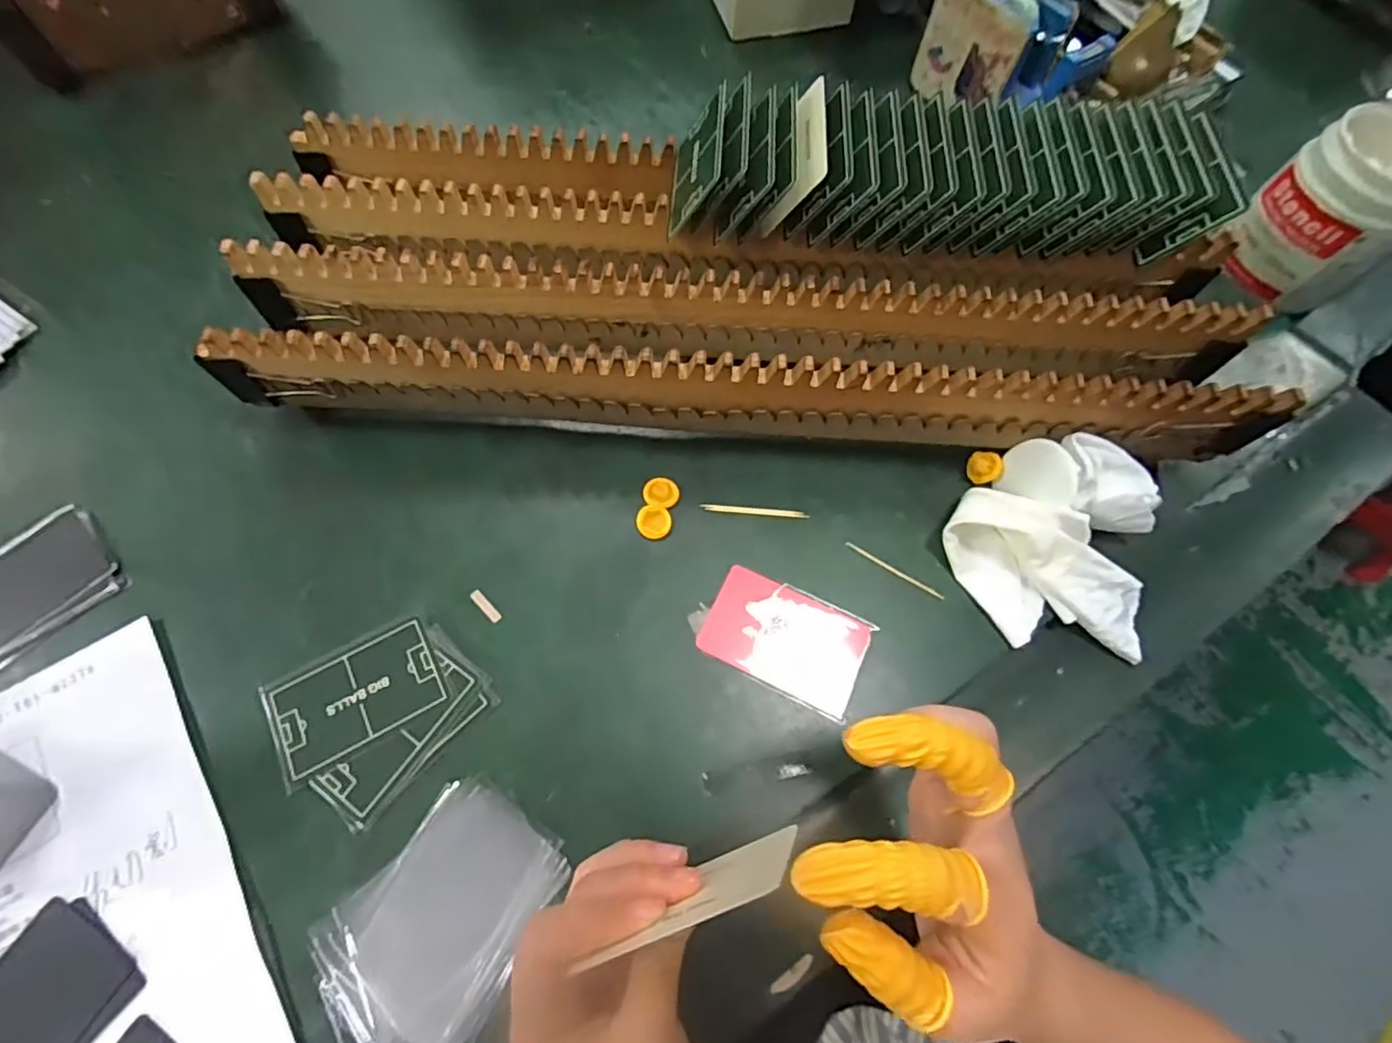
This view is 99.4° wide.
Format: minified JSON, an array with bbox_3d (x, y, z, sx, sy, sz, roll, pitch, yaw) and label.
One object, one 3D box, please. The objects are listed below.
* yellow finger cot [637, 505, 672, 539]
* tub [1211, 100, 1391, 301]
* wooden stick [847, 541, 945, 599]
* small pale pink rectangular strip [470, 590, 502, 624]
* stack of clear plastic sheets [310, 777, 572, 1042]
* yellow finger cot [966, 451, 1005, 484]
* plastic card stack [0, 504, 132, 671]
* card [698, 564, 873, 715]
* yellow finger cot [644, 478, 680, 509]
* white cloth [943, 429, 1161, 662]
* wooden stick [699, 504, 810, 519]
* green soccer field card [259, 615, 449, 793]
[{"bbox_3d":[-0.025,0.000,0.349,0.020,0.004,0.021,1,67,-3],"label":"yellow finger cot"},{"bbox_3d":[0.462,-0.226,0.427,0.088,0.101,0.089,1,67,-3],"label":"tub"},{"bbox_3d":[0.117,0.029,0.348,0.062,0.004,0.004,32,70,10],"label":"wooden stick"},{"bbox_3d":[-0.117,0.047,0.330,0.006,0.004,0.023,-41,75,-17],"label":"small pale pink rectangular strip"},{"bbox_3d":[-0.117,0.185,0.269,0.081,0.006,0.115,35,70,11],"label":"stack of clear plastic sheets"},{"bbox_3d":[0.178,-0.032,0.367,0.016,0.017,0.018,-6,68,-5],"label":"yellow finger cot"},{"bbox_3d":[-0.375,0.041,0.324,0.067,0.007,0.095,41,71,13],"label":"plastic card stack"},{"bbox_3d":[0.049,0.064,0.328,0.086,0.004,0.054,25,68,7],"label":"card"},{"bbox_3d":[-0.021,-0.018,0.357,0.021,0.004,0.020,8,67,0],"label":"yellow finger cot"},{"bbox_3d":[0.203,0.013,0.334,0.114,0.048,0.118,0,67,-3],"label":"white cloth"},{"bbox_3d":[0.036,-0.007,0.356,0.064,0.004,0.004,5,67,-1],"label":"wooden stick"},{"bbox_3d":[-0.177,0.090,0.307,0.084,0.004,0.053,-27,71,-13],"label":"green soccer field card"}]

